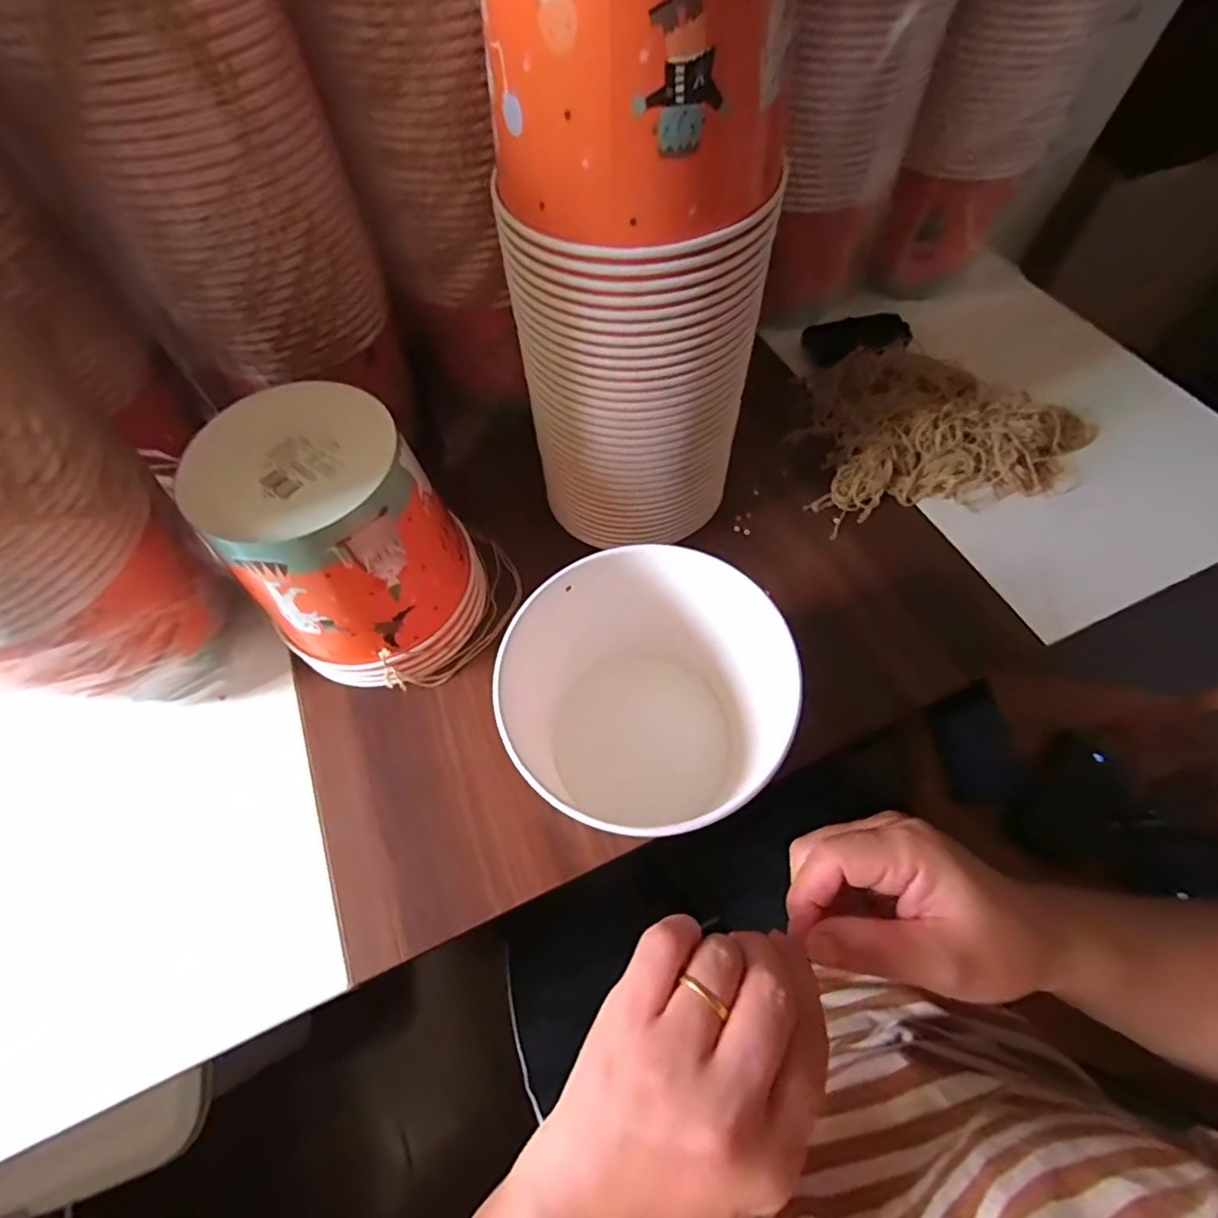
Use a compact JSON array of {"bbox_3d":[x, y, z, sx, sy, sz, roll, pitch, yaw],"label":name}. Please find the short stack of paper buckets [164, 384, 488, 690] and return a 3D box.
[{"bbox_3d":[-0.185,-0.042,0.412,0.150,0.169,0.153,-29,65,-13],"label":"short stack of paper buckets"}]

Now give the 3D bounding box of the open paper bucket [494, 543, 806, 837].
[{"bbox_3d":[0.023,0.060,0.366,0.159,0.139,0.146,-1,62,1],"label":"open paper bucket"}]

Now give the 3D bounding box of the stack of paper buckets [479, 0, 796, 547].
[{"bbox_3d":[0.024,-0.190,0.351,0.140,0.370,0.115,-33,66,-15],"label":"stack of paper buckets"}]

